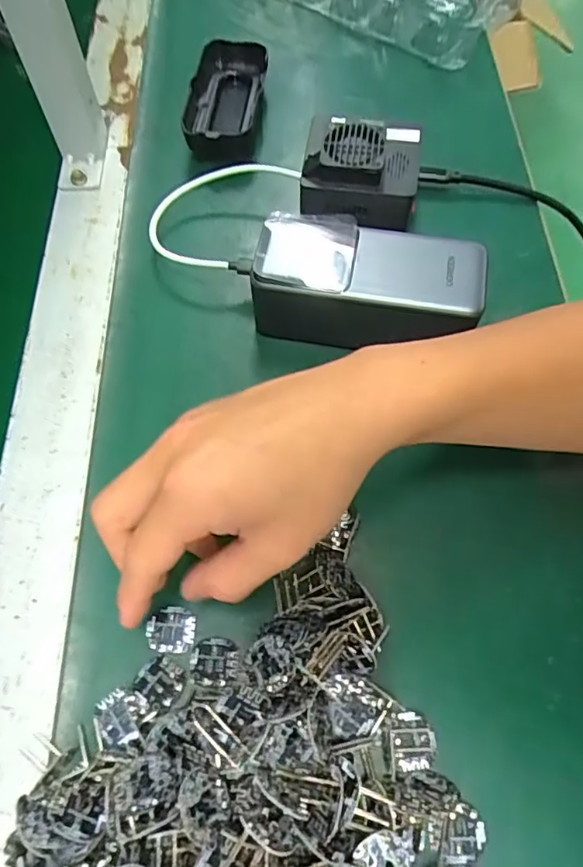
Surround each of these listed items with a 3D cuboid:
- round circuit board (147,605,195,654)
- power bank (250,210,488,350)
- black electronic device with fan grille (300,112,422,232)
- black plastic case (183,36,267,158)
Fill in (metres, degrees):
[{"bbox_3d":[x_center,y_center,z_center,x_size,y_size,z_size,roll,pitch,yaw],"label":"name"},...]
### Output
[{"bbox_3d":[-0.060,0.098,0.280,0.024,0.004,0.021,13,65,7],"label":"round circuit board"},{"bbox_3d":[0.043,-0.084,0.332,0.127,0.053,0.056,10,65,5],"label":"power bank"},{"bbox_3d":[0.048,-0.182,0.387,0.078,0.052,0.071,8,65,4],"label":"black electronic device with fan grille"},{"bbox_3d":[-0.049,-0.255,0.432,0.054,0.030,0.114,4,65,3],"label":"black plastic case"}]

